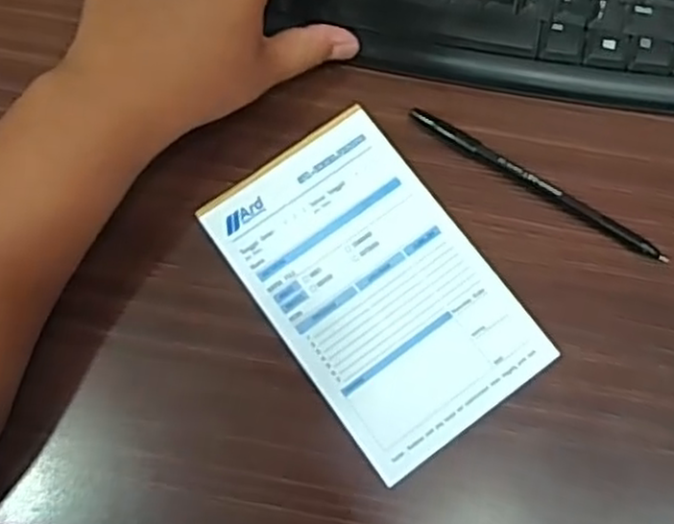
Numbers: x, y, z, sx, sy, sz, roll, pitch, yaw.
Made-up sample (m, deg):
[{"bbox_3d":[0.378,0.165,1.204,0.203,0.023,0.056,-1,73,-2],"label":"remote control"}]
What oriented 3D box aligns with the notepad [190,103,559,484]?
[{"bbox_3d":[0.018,0.011,0.366,0.105,0.004,0.166,-36,78,-8],"label":"notepad"}]

